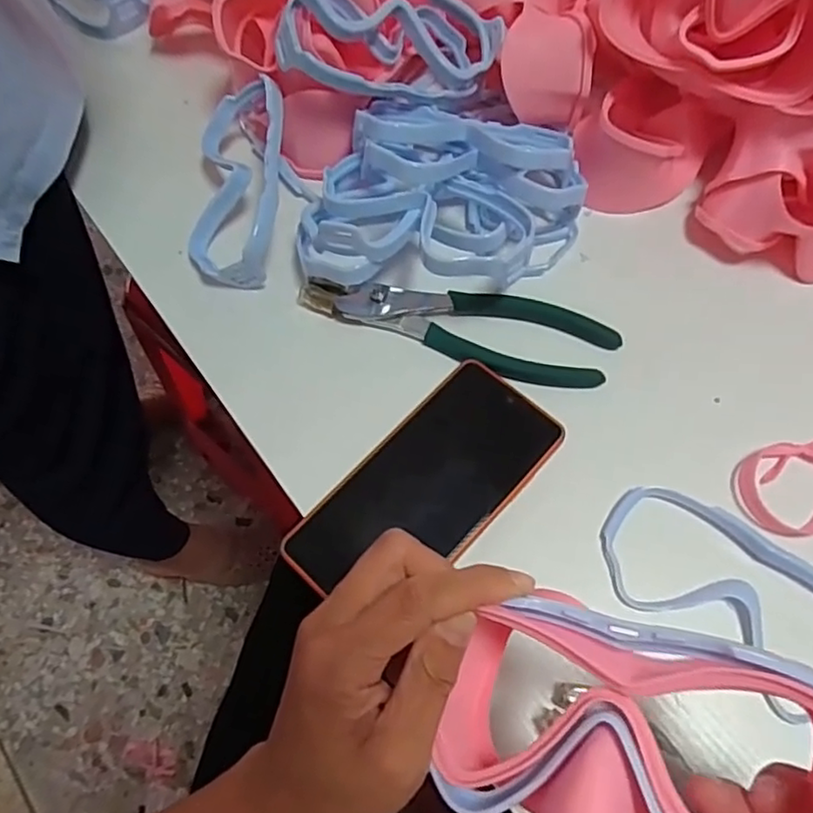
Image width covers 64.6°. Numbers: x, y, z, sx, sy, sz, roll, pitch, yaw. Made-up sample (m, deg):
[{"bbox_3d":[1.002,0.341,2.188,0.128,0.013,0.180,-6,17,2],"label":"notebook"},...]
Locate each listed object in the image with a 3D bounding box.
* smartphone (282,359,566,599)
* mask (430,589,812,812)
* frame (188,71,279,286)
[{"bbox_3d":[0.012,0.046,0.366,0.080,0.009,0.160,39,71,19],"label":"smartphone"},{"bbox_3d":[0.075,0.110,0.205,0.118,0.060,0.075,19,65,11],"label":"mask"},{"bbox_3d":[-0.113,-0.155,0.443,0.070,0.020,0.148,-6,76,34],"label":"frame"}]

